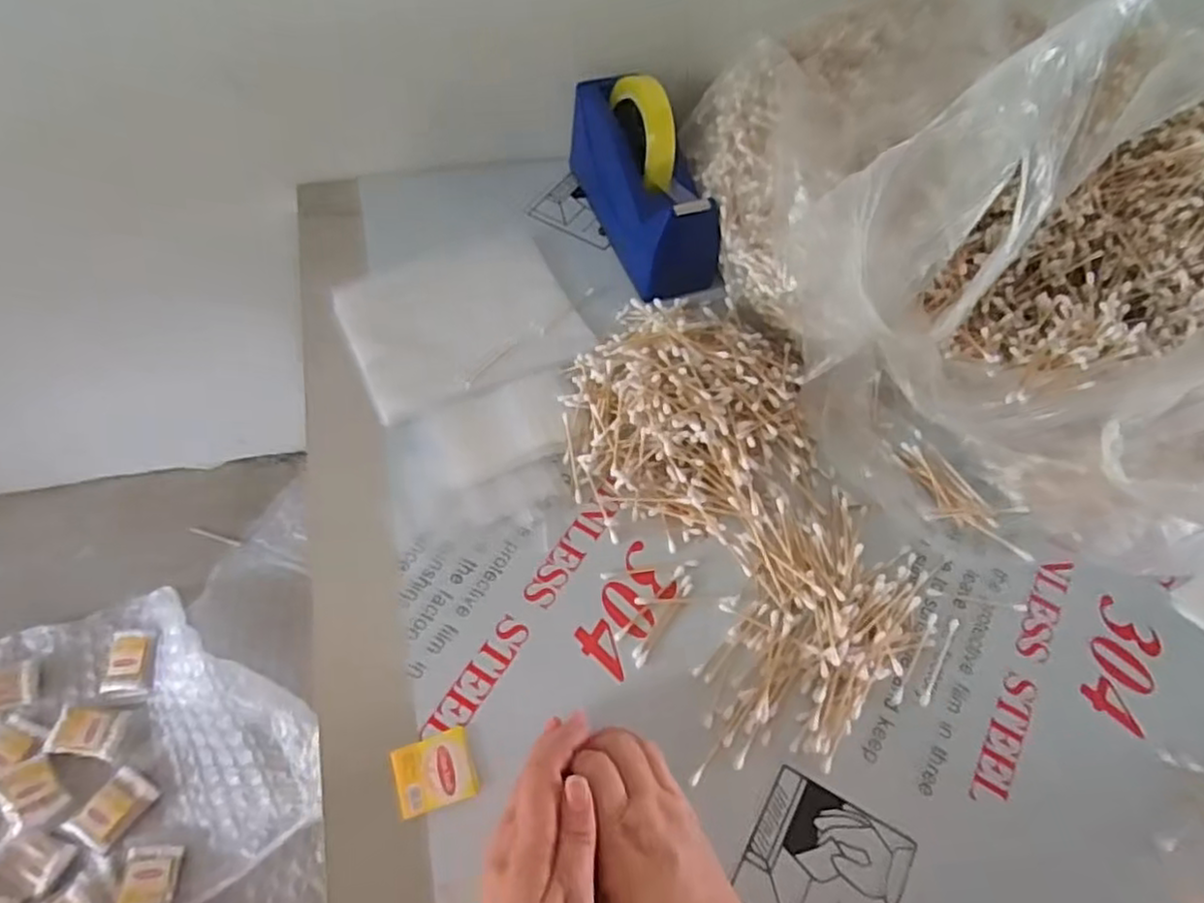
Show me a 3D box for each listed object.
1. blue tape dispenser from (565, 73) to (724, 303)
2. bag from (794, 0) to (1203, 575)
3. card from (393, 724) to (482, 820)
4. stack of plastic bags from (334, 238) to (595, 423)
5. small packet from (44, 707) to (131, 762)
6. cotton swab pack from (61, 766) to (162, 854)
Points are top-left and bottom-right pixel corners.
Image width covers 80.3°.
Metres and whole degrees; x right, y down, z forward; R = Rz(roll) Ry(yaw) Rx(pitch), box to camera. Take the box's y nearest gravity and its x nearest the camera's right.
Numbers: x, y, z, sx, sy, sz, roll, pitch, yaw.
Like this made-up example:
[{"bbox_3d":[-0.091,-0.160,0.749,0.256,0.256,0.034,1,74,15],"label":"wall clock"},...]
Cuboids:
[{"bbox_3d":[0.043,-0.242,0.647,0.079,0.118,0.227,-15,62,-12],"label":"blue tape dispenser"},{"bbox_3d":[0.406,-0.142,0.561,0.377,0.190,0.426,39,65,18],"label":"bag"},{"bbox_3d":[-0.102,0.196,0.438,0.046,0.007,0.041,-16,62,-12],"label":"card"},{"bbox_3d":[-0.124,-0.120,0.631,0.192,0.013,0.167,-22,64,-15],"label":"stack of plastic bags"},{"bbox_3d":[-0.596,0.323,0.825,0.072,0.011,0.052,8,58,0],"label":"small packet"},{"bbox_3d":[-0.541,0.397,0.791,0.056,0.015,0.078,30,60,13],"label":"cotton swab pack"}]

